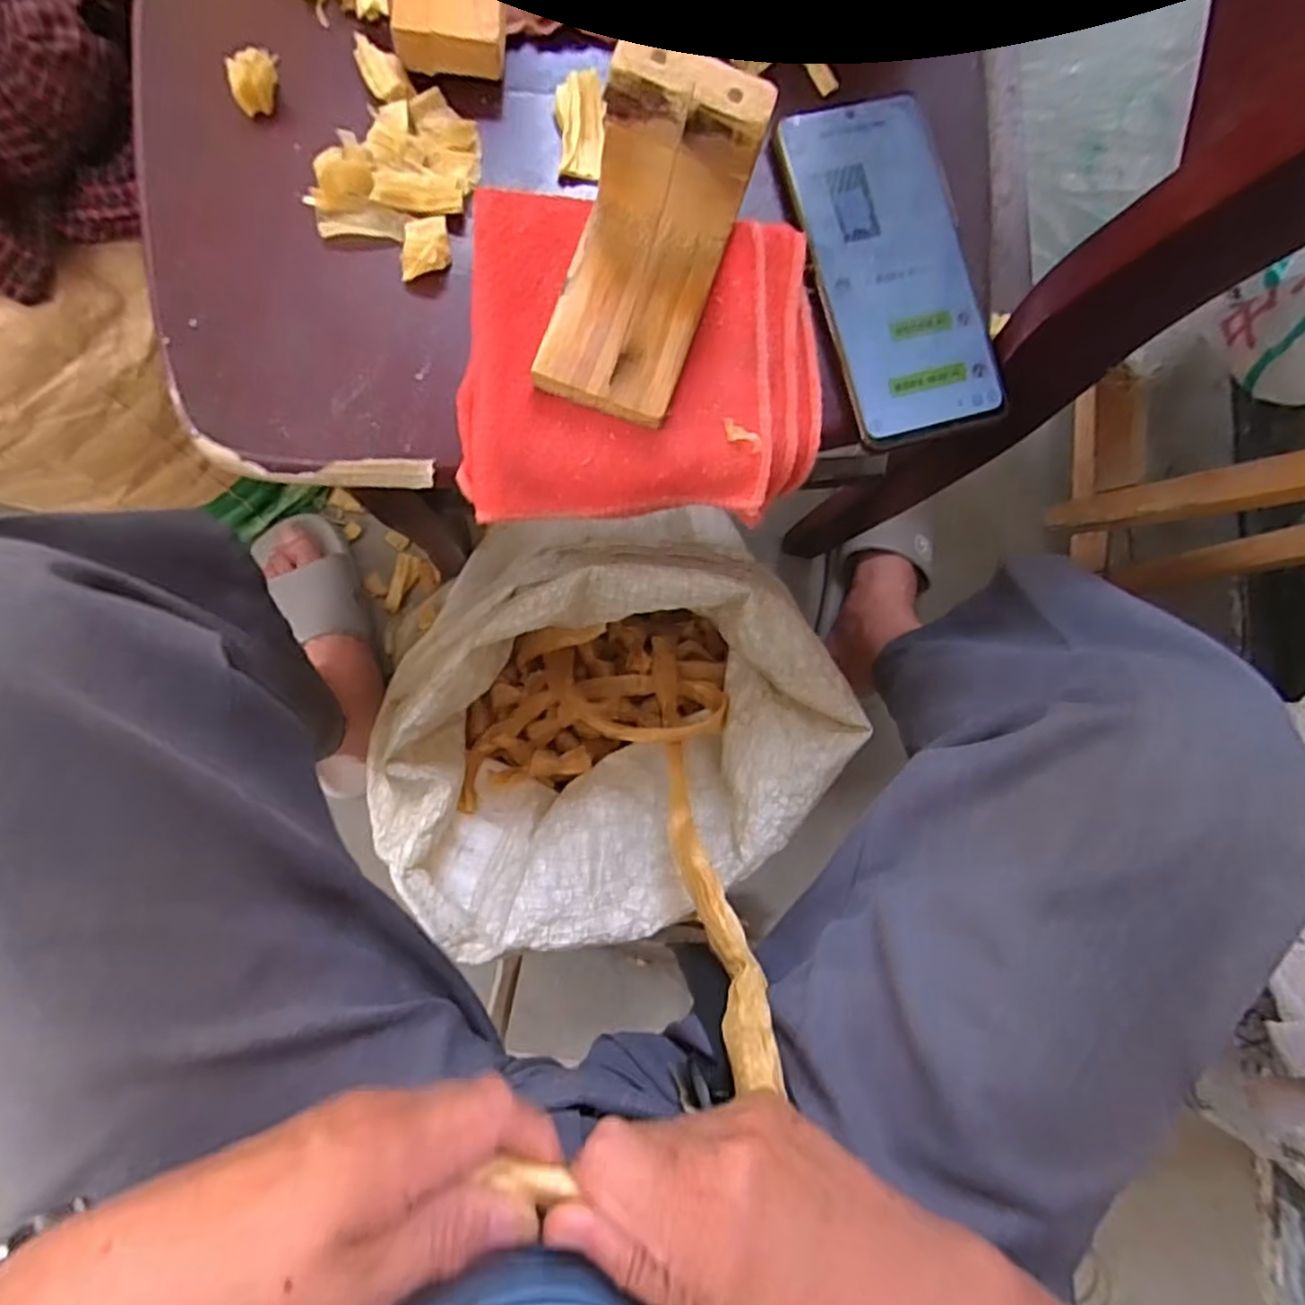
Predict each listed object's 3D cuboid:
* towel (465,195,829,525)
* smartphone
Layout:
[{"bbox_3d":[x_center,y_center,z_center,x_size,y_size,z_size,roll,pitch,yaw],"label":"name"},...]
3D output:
[{"bbox_3d":[-0.002,-0.131,0.331,0.161,0.030,0.139,2,87,-6],"label":"towel"},{"bbox_3d":[0.116,-0.183,0.342,0.081,0.008,0.163,-15,89,-7],"label":"smartphone"}]

